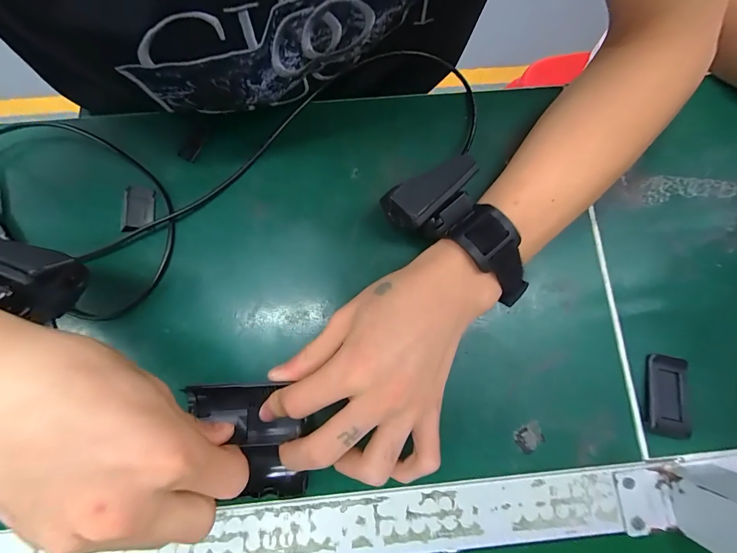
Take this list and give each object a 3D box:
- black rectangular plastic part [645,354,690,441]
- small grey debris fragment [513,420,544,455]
[{"bbox_3d":[0.213,0.085,0.236,0.029,0.008,0.055,14,79,1],"label":"black rectangular plastic part"},{"bbox_3d":[0.114,0.113,0.232,0.020,0.005,0.017,-33,82,-7],"label":"small grey debris fragment"}]

